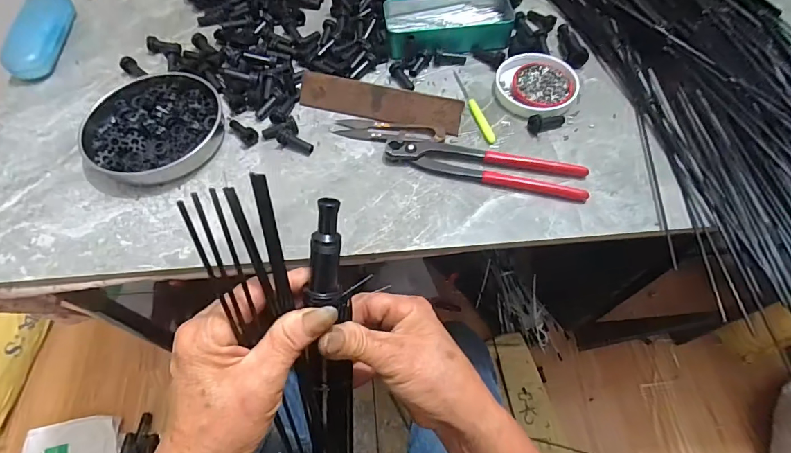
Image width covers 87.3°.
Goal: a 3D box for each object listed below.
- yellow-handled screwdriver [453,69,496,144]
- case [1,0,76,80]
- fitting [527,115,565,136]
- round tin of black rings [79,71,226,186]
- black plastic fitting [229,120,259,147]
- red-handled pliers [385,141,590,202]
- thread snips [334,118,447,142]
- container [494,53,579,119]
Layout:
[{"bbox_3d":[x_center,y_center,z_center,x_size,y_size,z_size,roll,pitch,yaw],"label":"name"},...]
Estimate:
[{"bbox_3d":[0.086,-0.136,0.461,0.010,0.007,0.116,-15,61,-7],"label":"yellow-handled screwdriver"},{"bbox_3d":[-0.444,-0.245,0.516,0.045,0.037,0.148,-6,60,-2],"label":"case"},{"bbox_3d":[0.162,-0.111,0.439,0.042,0.016,0.017,-15,61,-7],"label":"fitting"},{"bbox_3d":[-0.253,-0.111,0.439,0.132,0.020,0.146,-1,60,1],"label":"round tin of black rings"},{"bbox_3d":[-0.161,-0.103,0.442,0.017,0.011,0.038,-38,66,-18],"label":"black plastic fitting"},{"bbox_3d":[0.089,-0.063,0.412,0.195,0.013,0.042,12,61,8],"label":"red-handled pliers"},{"bbox_3d":[-0.007,-0.101,0.437,0.116,0.011,0.031,11,61,8],"label":"thread snips"},{"bbox_3d":[0.158,-0.160,0.467,0.088,0.013,0.086,-1,60,1],"label":"container"}]

